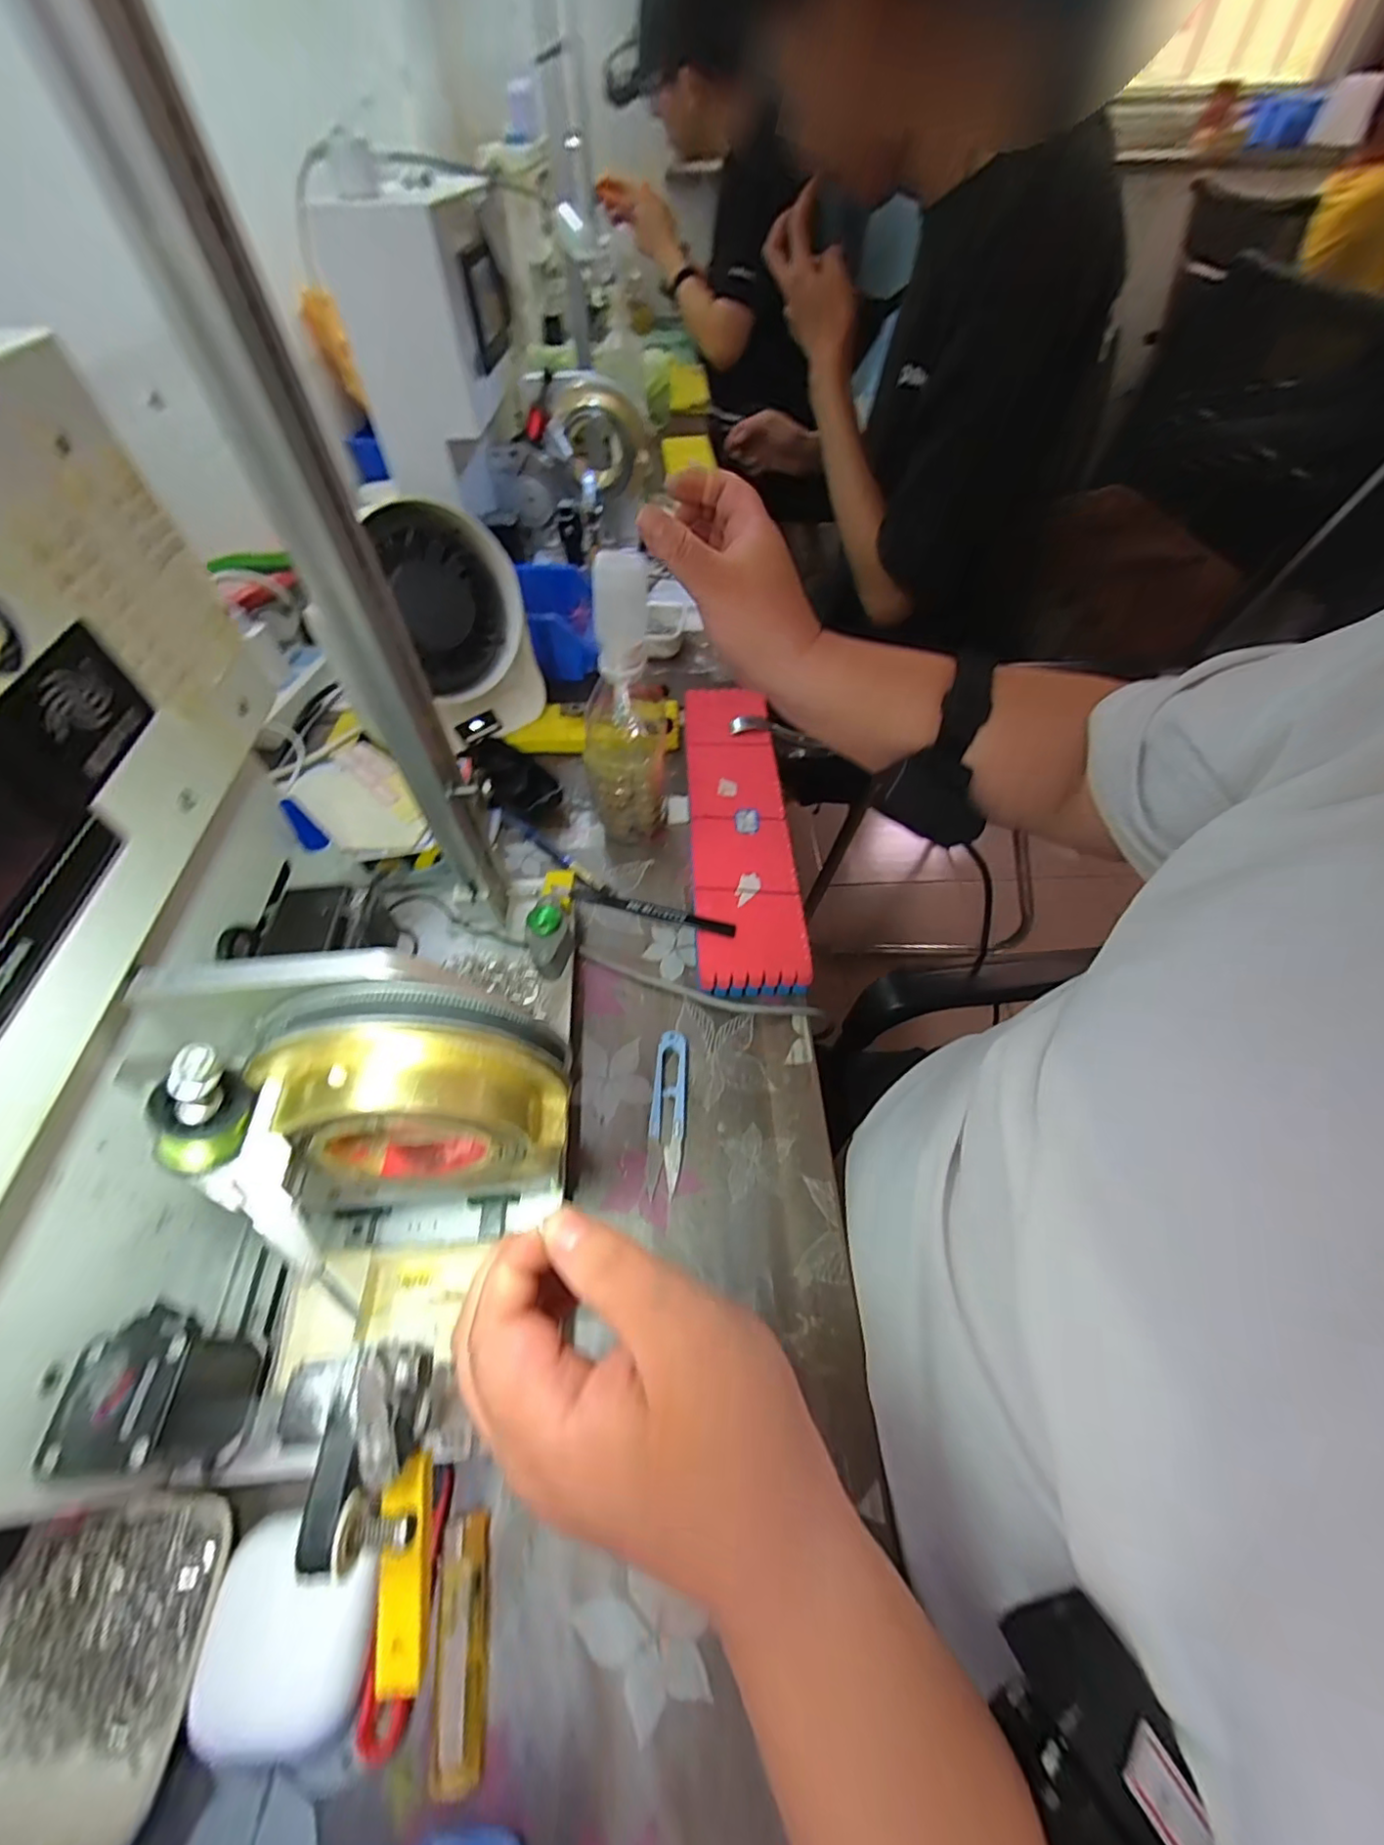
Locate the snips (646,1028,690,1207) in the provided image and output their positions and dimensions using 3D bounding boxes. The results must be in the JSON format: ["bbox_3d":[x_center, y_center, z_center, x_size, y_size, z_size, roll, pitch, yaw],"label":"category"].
[{"bbox_3d":[-0.015,0.119,0.394,0.023,0.011,0.101,3,53,3],"label":"snips"}]

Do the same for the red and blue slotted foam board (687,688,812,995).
[{"bbox_3d":[0.039,-0.089,0.525,0.079,0.018,0.329,-2,56,-1],"label":"red and blue slotted foam board"}]

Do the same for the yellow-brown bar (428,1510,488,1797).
[{"bbox_3d":[-0.098,0.303,0.259,0.019,0.012,0.078,-9,53,-5],"label":"yellow-brown bar"}]

